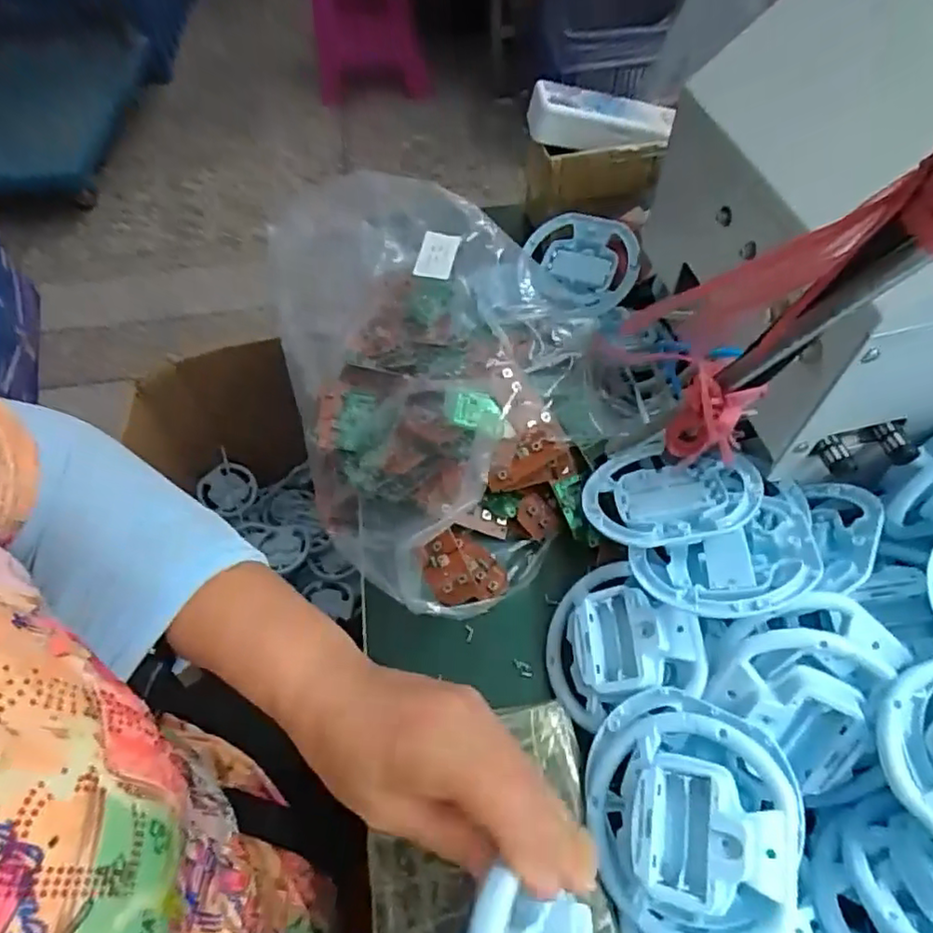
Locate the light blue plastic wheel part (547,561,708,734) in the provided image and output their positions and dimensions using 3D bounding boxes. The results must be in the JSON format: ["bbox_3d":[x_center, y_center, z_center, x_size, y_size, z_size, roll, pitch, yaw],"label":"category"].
[{"bbox_3d":[0.091,0.103,0.385,0.034,0.098,0.093,27,42,-32],"label":"light blue plastic wheel part"}]

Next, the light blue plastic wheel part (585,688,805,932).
[{"bbox_3d":[0.107,0.174,0.314,0.104,0.045,0.108,4,84,30],"label":"light blue plastic wheel part"}]

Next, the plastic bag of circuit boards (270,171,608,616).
[{"bbox_3d":[-0.029,-0.088,0.497,0.224,0.108,0.387,-17,58,-9],"label":"plastic bag of circuit boards"}]

